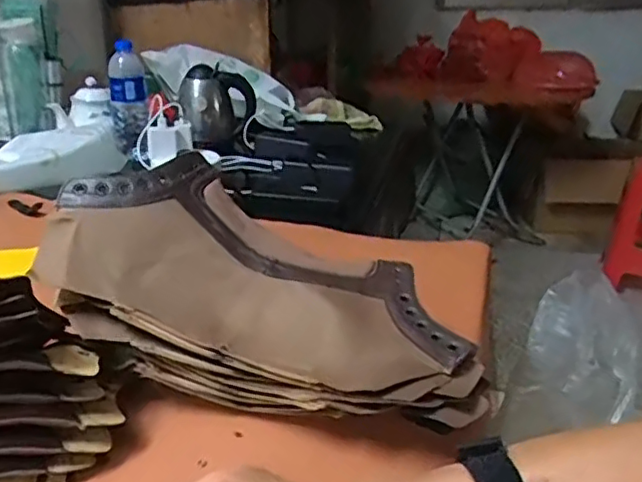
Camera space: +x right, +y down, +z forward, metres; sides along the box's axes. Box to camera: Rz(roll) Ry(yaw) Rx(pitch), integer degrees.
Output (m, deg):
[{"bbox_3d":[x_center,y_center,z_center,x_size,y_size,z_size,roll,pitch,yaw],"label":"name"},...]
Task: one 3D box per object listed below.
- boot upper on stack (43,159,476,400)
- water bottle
[{"bbox_3d":[-0.046,0.030,0.459,0.311,0.087,0.142,22,26,5],"label":"boot upper on stack"},{"bbox_3d":[-0.364,-0.267,1.156,0.065,0.194,0.056,-10,25,-22],"label":"water bottle"}]

